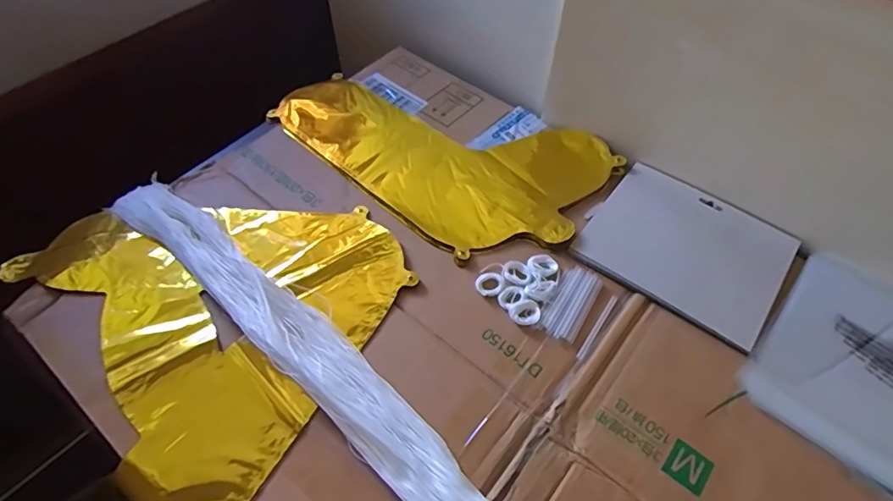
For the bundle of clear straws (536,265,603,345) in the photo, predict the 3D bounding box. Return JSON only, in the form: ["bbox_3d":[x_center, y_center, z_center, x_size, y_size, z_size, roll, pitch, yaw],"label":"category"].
[{"bbox_3d":[0.123,0.050,0.507,0.039,0.004,0.084,26,59,16],"label":"bundle of clear straws"}]

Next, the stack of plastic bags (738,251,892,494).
[{"bbox_3d":[0.408,0.115,0.473,0.213,0.014,0.217,35,62,21],"label":"stack of plastic bags"}]

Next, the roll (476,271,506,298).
[{"bbox_3d":[0.043,0.033,0.515,0.027,0.006,0.027,0,55,-1],"label":"roll"}]

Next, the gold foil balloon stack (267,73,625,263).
[{"bbox_3d":[-0.008,-0.141,0.631,0.389,0.011,0.237,37,63,22],"label":"gold foil balloon stack"}]

